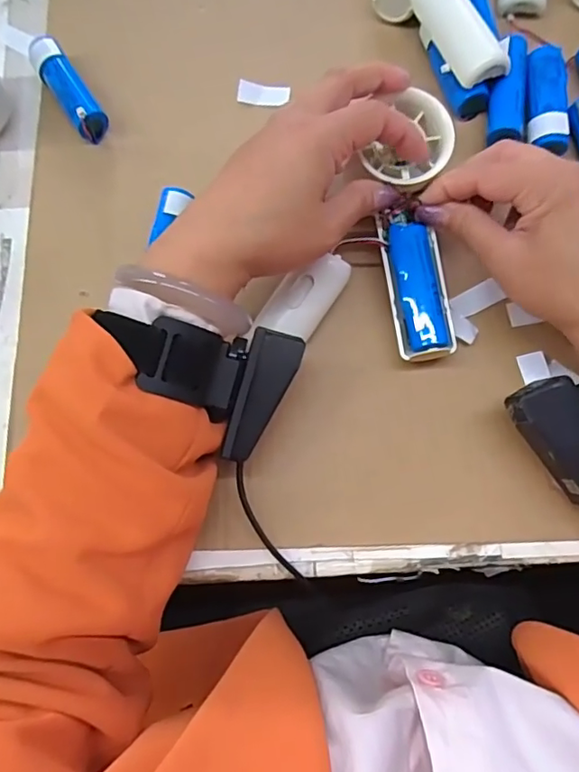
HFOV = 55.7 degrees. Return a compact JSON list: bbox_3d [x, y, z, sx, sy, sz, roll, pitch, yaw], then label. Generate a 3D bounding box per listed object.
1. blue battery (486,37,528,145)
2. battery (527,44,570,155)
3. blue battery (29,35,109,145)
[{"bbox_3d":[0.140,-0.190,0.356,0.022,0.019,0.074,9,78,3],"label":"blue battery"},{"bbox_3d":[0.165,-0.186,0.353,0.023,0.018,0.072,-1,78,1],"label":"battery"},{"bbox_3d":[-0.149,-0.200,0.369,0.021,0.021,0.082,-33,79,-5],"label":"blue battery"}]

